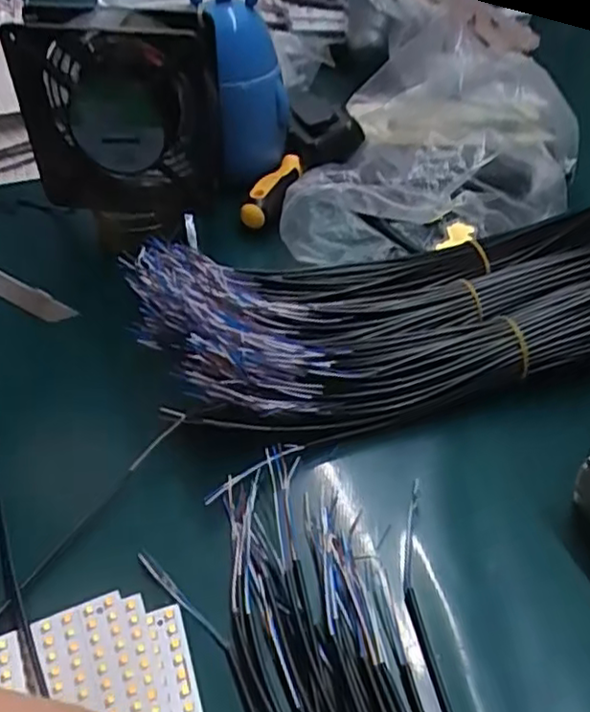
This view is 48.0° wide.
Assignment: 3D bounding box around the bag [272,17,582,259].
[{"bbox_3d":[0.105,-0.143,0.471,0.170,0.098,0.193,14,48,15],"label":"bag"}]

